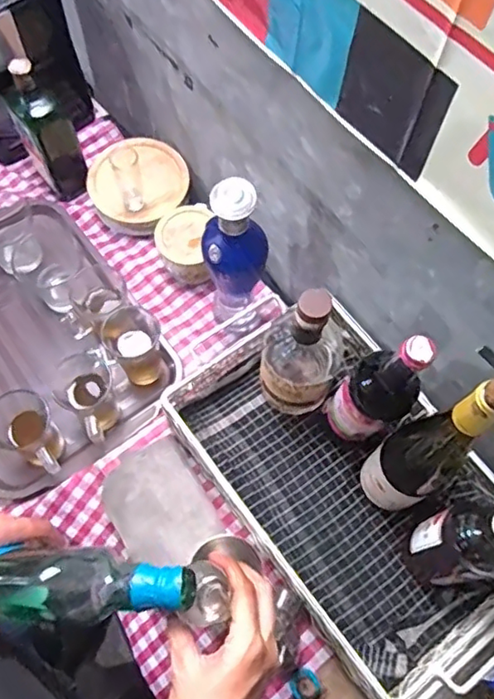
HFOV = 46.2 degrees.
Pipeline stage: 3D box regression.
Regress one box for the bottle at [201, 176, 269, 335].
[{"bbox_3d":[-0.016,-0.108,0.746,0.081,0.269,0.067,1,66,-1],"label":"bottle"}]

